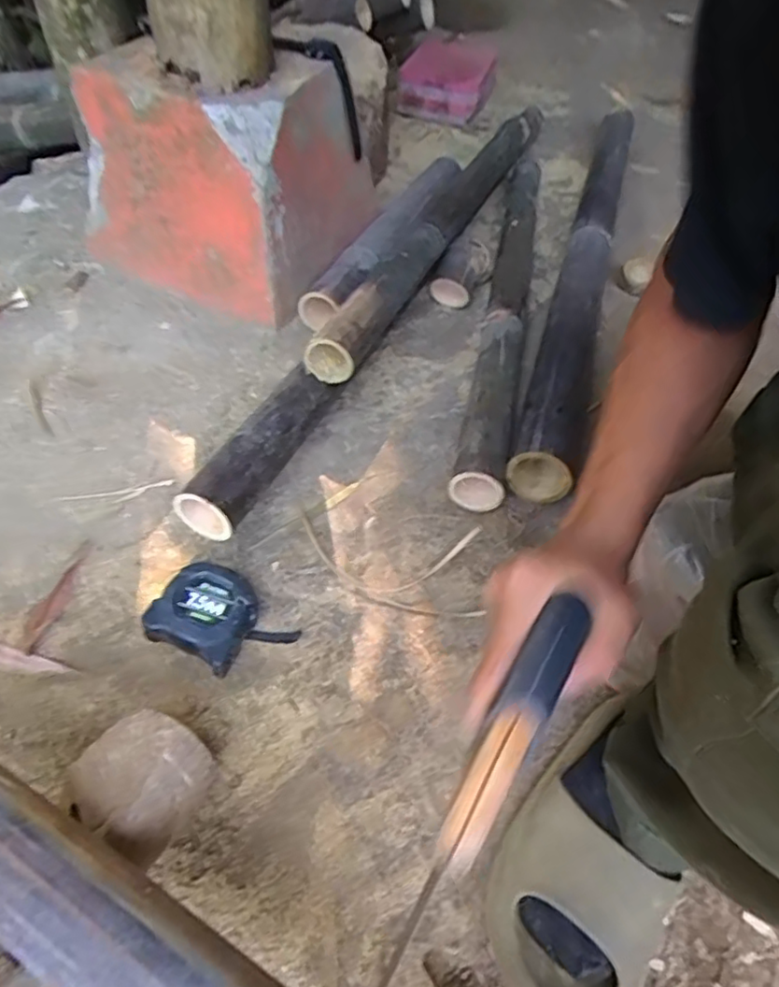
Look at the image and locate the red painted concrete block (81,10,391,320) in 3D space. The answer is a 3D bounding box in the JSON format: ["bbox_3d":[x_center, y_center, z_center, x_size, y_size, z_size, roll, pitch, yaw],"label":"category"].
[{"bbox_3d":[-0.207,-0.440,0.891,0.304,0.265,0.315,25,51,17],"label":"red painted concrete block"}]

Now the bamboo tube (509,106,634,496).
[{"bbox_3d":[0.316,-0.382,1.007,0.071,0.081,1.049,15,49,9],"label":"bamboo tube"}]

